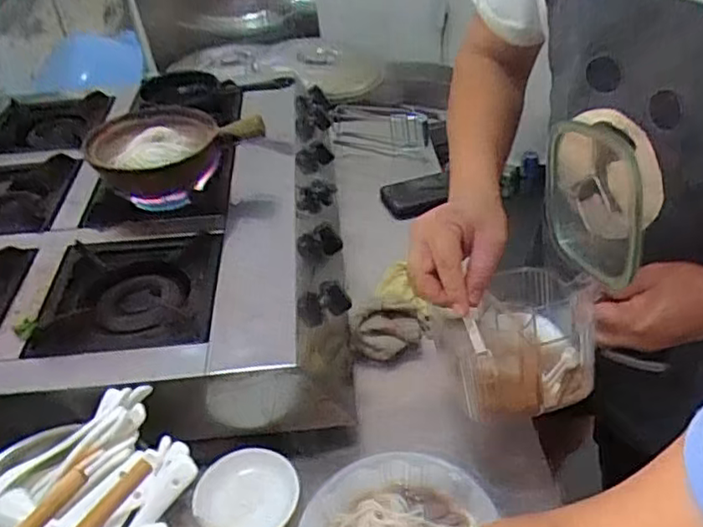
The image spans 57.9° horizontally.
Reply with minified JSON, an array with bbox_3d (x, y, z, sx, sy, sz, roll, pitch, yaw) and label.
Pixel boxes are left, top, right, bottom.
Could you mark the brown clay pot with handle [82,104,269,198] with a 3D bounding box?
[{"bbox_3d":[-0.223,-0.143,0.815,0.212,0.073,0.153,-17,40,-16],"label":"brown clay pot with handle"}]

